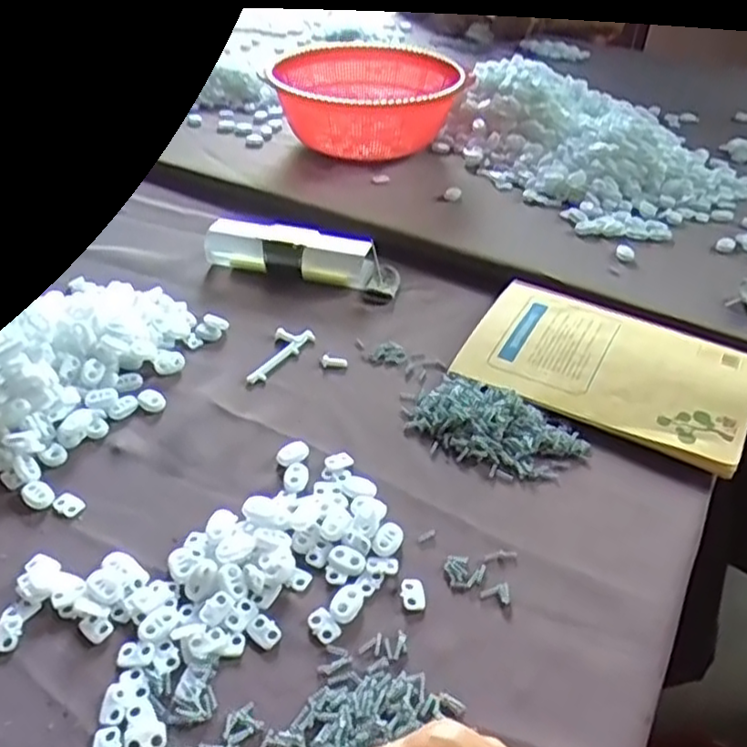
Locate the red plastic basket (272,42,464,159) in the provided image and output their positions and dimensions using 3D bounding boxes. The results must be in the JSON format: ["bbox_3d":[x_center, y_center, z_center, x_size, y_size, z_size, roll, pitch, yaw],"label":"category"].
[{"bbox_3d":[0.005,-0.343,0.873,0.195,0.087,0.215,7,39,8],"label":"red plastic basket"}]

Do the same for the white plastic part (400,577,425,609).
[{"bbox_3d":[0.022,0.121,0.385,0.013,0.004,0.019,-2,39,-4],"label":"white plastic part"}]

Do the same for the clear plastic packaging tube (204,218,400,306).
[{"bbox_3d":[-0.065,-0.111,0.639,0.178,0.038,0.045,15,40,16],"label":"clear plastic packaging tube"}]

